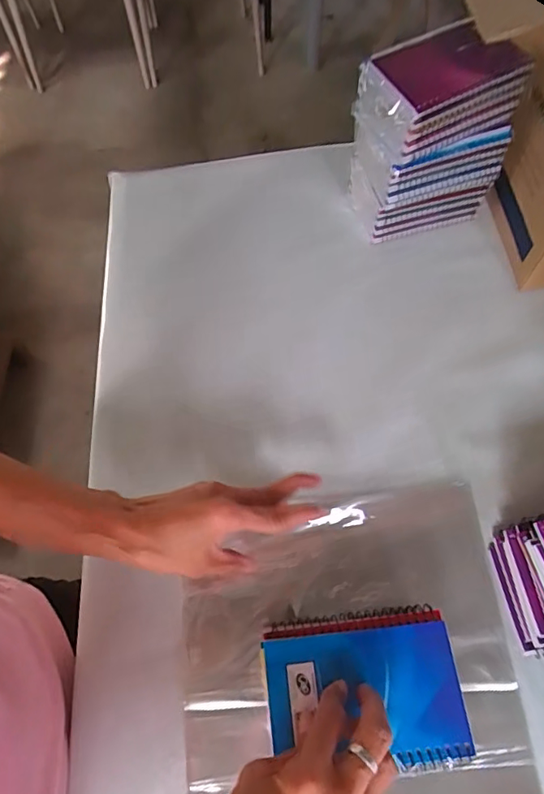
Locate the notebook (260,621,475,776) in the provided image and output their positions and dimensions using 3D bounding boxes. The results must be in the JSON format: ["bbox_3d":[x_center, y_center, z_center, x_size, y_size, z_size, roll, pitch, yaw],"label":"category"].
[{"bbox_3d":[0.062,0.205,0.329,0.130,0.005,0.082,-6,64,-2],"label":"notebook"}]

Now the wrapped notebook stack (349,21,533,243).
[{"bbox_3d":[0.171,-0.274,0.546,0.151,0.200,0.092,-18,65,-7],"label":"wrapped notebook stack"}]

